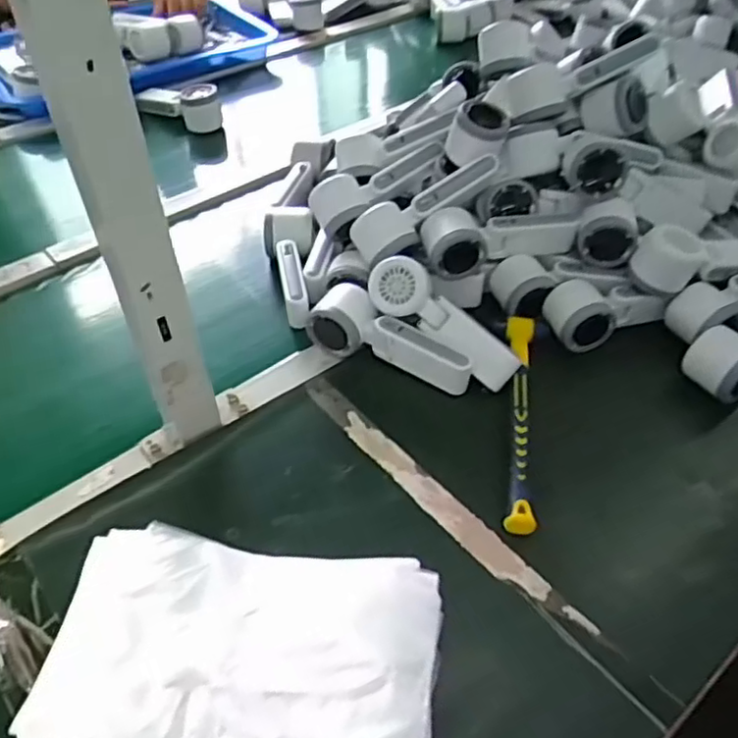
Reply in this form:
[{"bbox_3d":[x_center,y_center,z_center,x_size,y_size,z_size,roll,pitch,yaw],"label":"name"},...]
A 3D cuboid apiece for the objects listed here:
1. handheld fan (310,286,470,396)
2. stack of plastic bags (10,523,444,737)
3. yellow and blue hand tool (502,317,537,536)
[{"bbox_3d":[0.021,-0.027,0.656,0.166,0.048,0.052,22,50,20],"label":"handheld fan"},{"bbox_3d":[-0.077,0.205,0.431,0.234,0.066,0.185,4,48,0],"label":"stack of plastic bags"},{"bbox_3d":[0.137,0.044,0.620,0.023,0.035,0.235,6,47,5],"label":"yellow and blue hand tool"}]

